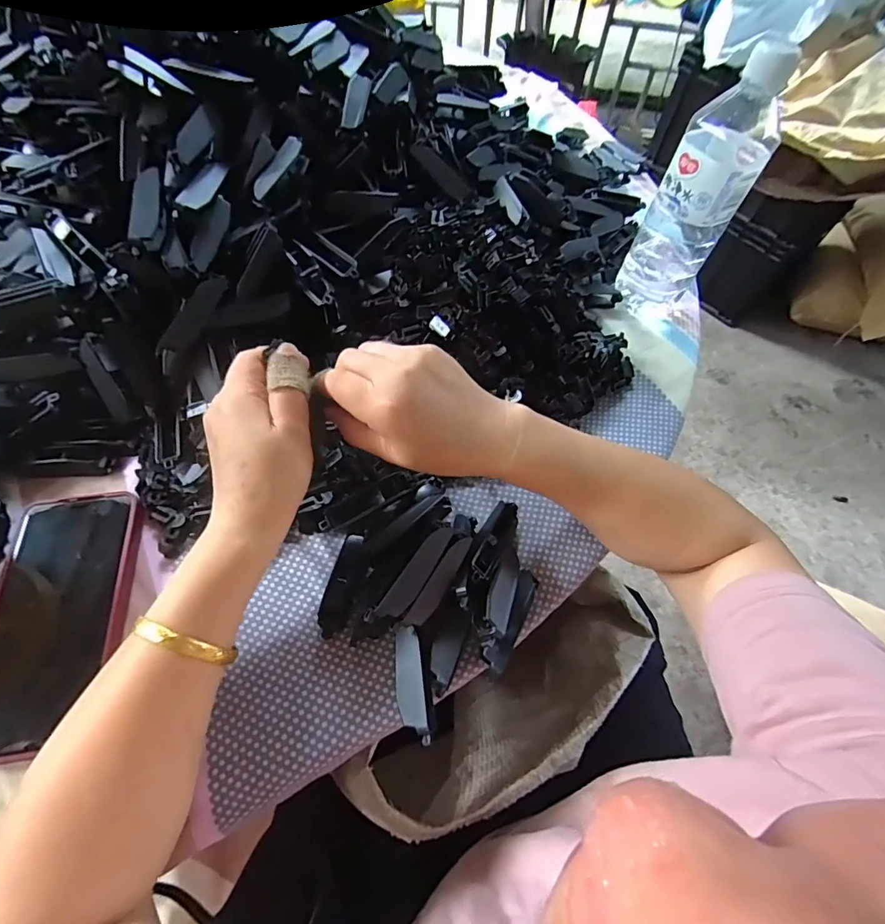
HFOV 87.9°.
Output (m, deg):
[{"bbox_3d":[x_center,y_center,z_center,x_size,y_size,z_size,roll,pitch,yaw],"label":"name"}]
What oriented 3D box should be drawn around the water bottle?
[{"bbox_3d":[0.218,-0.222,0.398,0.068,0.200,0.062,25,63,11],"label":"water bottle"}]

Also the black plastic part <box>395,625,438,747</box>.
[{"bbox_3d":[-0.018,0.134,0.278,0.021,0.008,0.063,-8,62,-7],"label":"black plastic part"}]

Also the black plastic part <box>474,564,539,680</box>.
[{"bbox_3d":[0.040,0.102,0.303,0.029,0.033,0.069,23,62,10],"label":"black plastic part"}]

